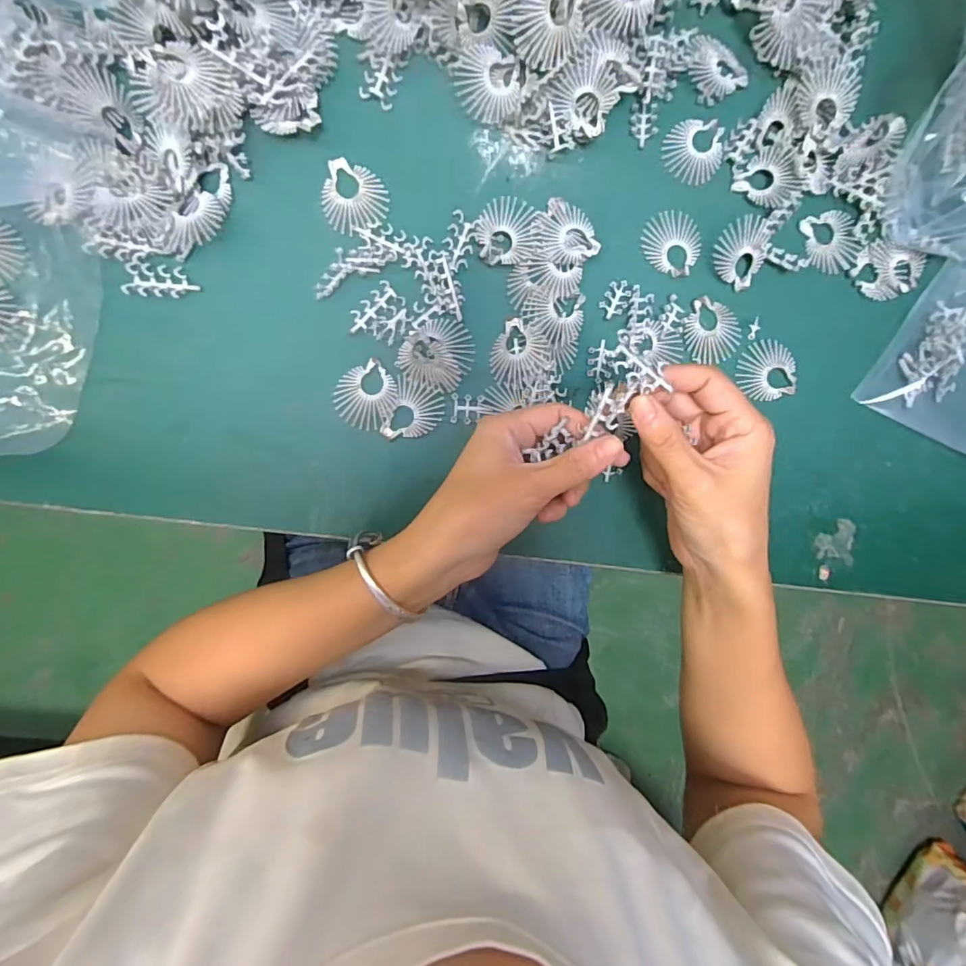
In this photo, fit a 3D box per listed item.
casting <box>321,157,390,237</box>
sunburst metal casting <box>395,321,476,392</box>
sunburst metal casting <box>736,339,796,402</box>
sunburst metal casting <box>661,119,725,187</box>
[{"bbox_3d":[-0.080,-0.177,0.324,0.041,0.004,0.041,-1,95,-6],"label":"casting"},{"bbox_3d":[-0.030,-0.083,0.334,0.044,0.004,0.045,-1,95,-6],"label":"sunburst metal casting"},{"bbox_3d":[0.197,-0.078,0.360,0.040,0.006,0.041,-10,96,-5],"label":"sunburst metal casting"},{"bbox_3d":[0.140,-0.221,0.345,0.041,0.004,0.041,5,95,-6],"label":"sunburst metal casting"}]

